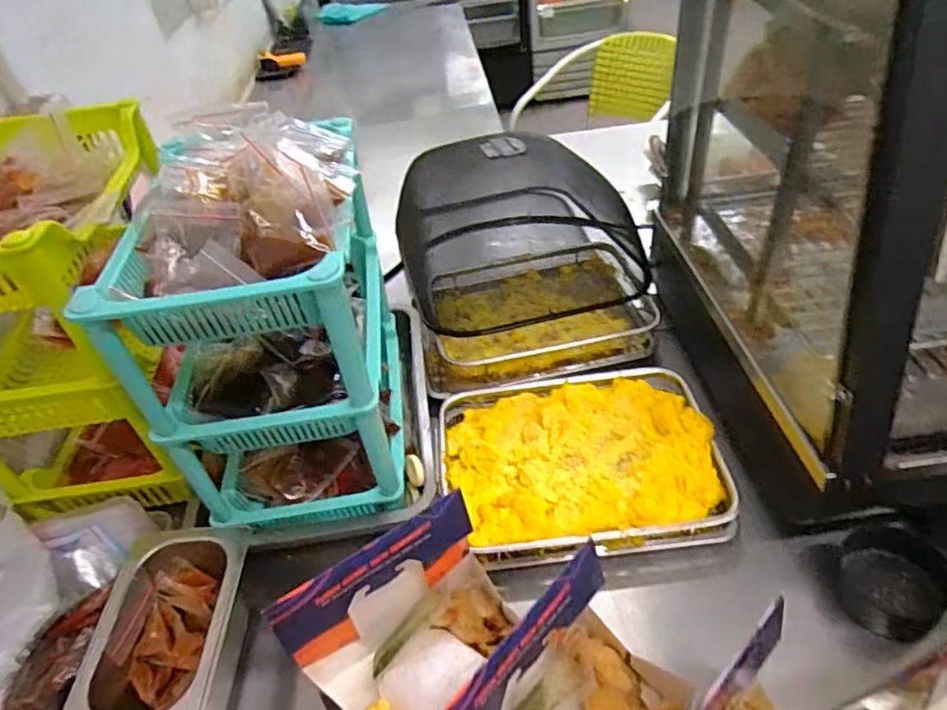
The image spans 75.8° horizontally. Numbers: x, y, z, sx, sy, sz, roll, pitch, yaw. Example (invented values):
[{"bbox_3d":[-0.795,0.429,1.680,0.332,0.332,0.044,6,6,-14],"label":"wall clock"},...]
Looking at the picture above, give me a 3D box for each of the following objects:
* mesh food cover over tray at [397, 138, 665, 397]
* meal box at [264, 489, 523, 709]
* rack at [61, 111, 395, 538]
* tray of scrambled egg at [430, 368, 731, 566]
[{"bbox_3d":[0.069,-0.176,0.943,0.343,0.210,0.469,-11,42,-3],"label":"mesh food cover over tray"},{"bbox_3d":[-0.046,0.231,0.500,0.180,0.144,0.115,-30,47,-23],"label":"meal box"},{"bbox_3d":[-0.200,-0.033,0.622,0.210,0.347,0.275,-12,42,-4],"label":"rack"},{"bbox_3d":[0.116,0.116,0.681,0.293,0.048,0.223,-9,42,-1],"label":"tray of scrambled egg"}]

